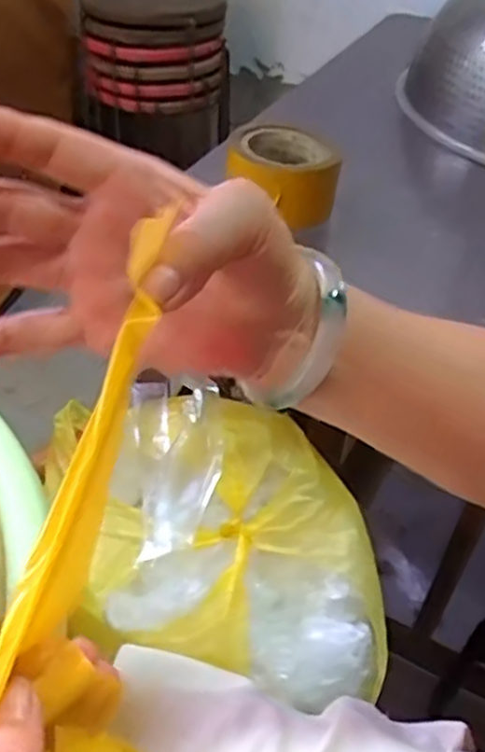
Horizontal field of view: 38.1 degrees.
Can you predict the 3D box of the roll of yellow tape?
[{"bbox_3d":[0.039,-0.202,0.696,0.103,0.062,0.099,2,42,-2],"label":"roll of yellow tape"}]

